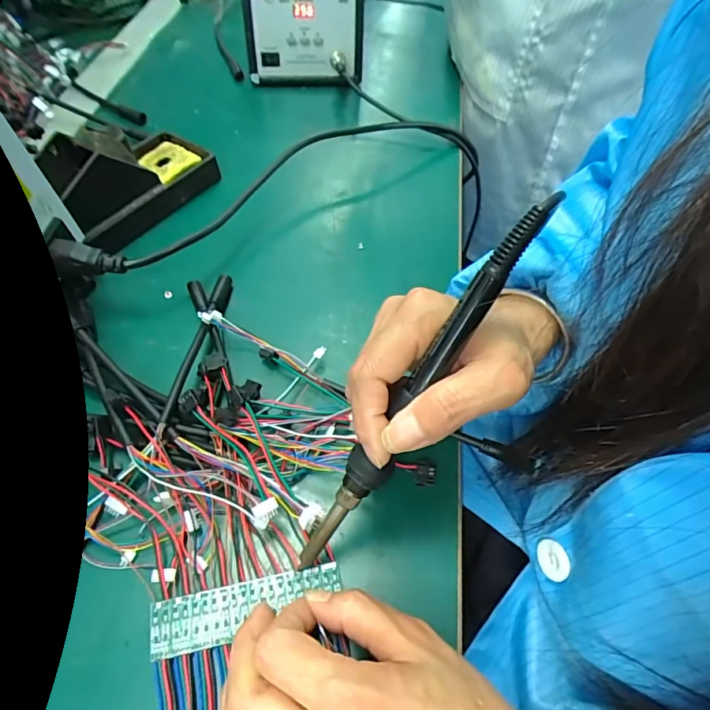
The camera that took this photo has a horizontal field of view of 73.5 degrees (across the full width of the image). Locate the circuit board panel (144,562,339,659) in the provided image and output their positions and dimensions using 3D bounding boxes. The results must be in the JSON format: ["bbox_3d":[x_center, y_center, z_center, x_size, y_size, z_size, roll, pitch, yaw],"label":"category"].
[{"bbox_3d":[-0.055,0.127,0.245,0.095,0.004,0.027,-14,58,-12],"label":"circuit board panel"}]

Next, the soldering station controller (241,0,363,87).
[{"bbox_3d":[-0.058,-0.423,0.575,0.135,0.103,0.205,-2,56,-5],"label":"soldering station controller"}]

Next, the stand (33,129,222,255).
[{"bbox_3d":[-0.195,-0.159,0.409,0.075,0.071,0.142,30,59,16],"label":"stand"}]

